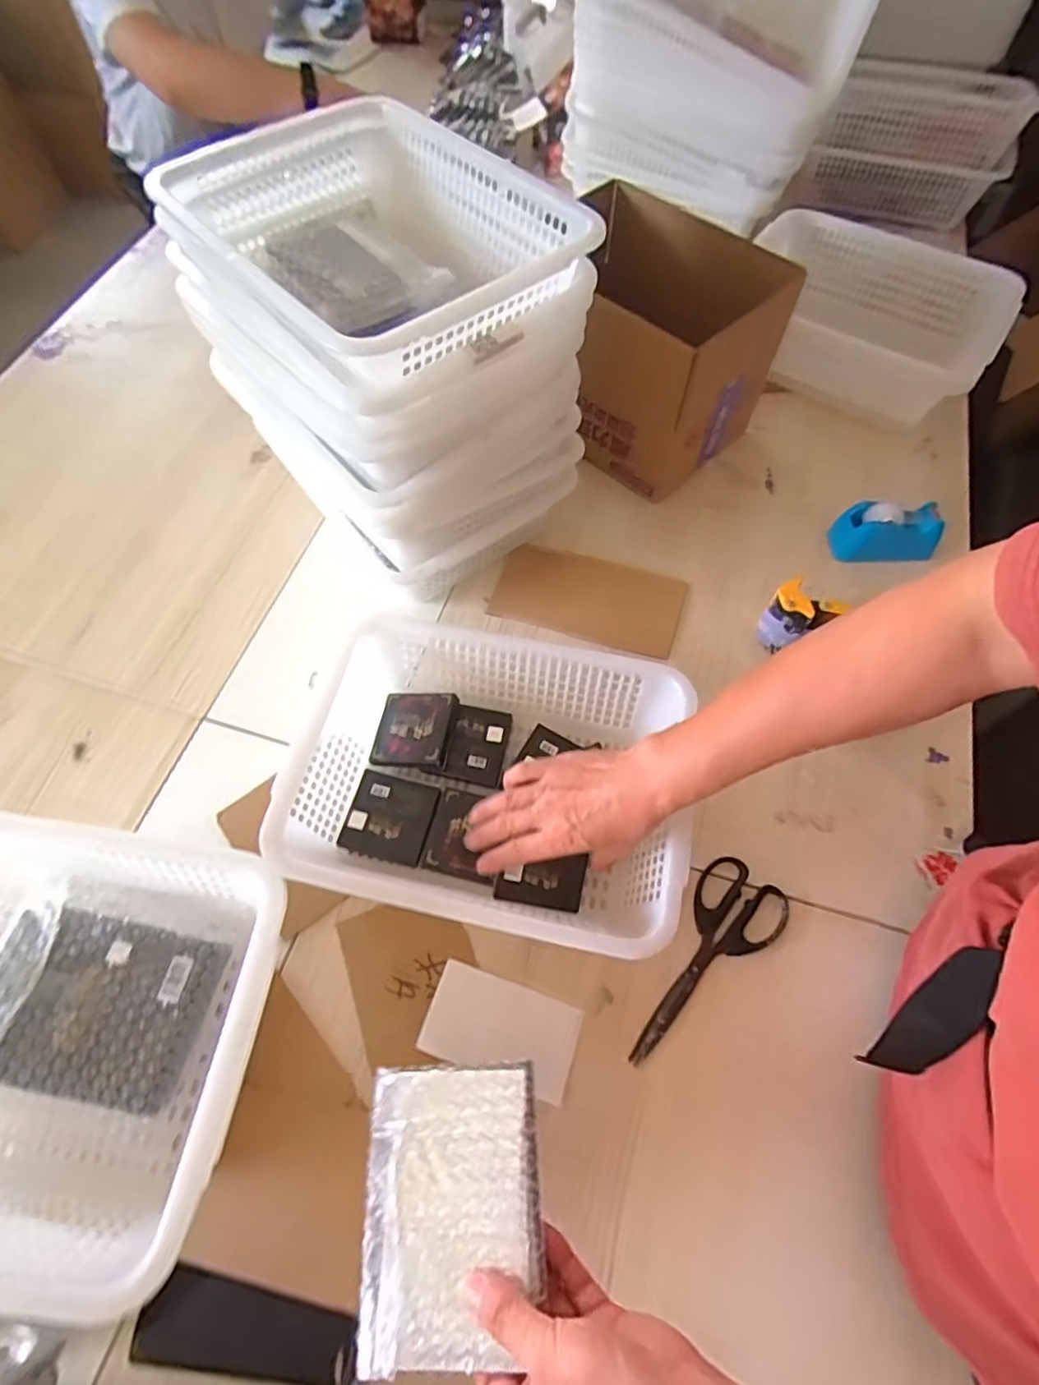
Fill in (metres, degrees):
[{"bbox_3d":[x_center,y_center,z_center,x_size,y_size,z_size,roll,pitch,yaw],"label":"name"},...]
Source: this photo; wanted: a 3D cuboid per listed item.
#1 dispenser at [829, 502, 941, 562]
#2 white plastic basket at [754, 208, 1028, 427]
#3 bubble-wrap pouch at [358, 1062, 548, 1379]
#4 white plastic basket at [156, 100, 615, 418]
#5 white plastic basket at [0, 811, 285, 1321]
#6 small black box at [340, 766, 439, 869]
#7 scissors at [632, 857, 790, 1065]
[{"bbox_3d":[0.447,-0.194,0.776,0.115,0.063,0.056,8,61,5],"label":"dispenser"},{"bbox_3d":[0.490,-0.525,0.915,0.330,0.135,0.289,21,63,12],"label":"white plastic basket"},{"bbox_3d":[-0.045,0.334,0.419,0.114,0.021,0.152,-3,61,-1],"label":"bubble-wrap pouch"},{"bbox_3d":[-0.131,-0.386,0.570,0.263,0.102,0.350,-39,69,-18],"label":"white plastic basket"},{"bbox_3d":[-0.363,0.236,0.455,0.338,0.126,0.262,6,63,3],"label":"white plastic basket"},{"bbox_3d":[-0.125,0.121,0.622,0.079,0.014,0.079,13,62,8],"label":"small black box"},{"bbox_3d":[0.166,0.244,0.571,0.079,0.005,0.199,34,67,18],"label":"scissors"}]

